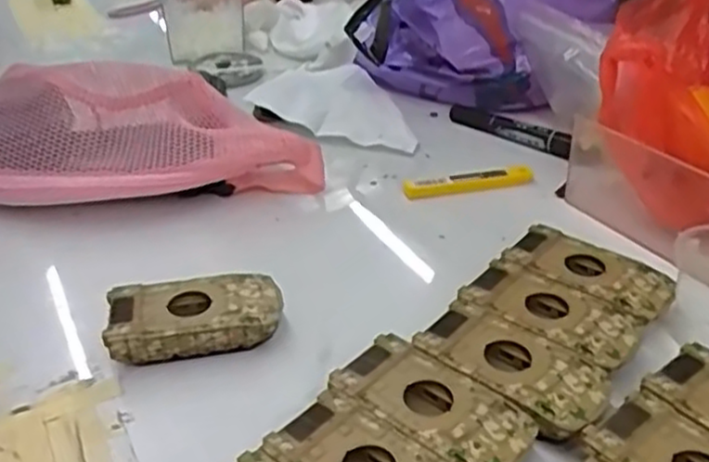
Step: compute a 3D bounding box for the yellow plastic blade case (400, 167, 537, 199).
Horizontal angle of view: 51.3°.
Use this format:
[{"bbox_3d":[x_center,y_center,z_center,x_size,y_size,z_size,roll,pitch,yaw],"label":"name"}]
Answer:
[{"bbox_3d":[0.090,-0.040,0.578,0.102,0.008,0.019,-8,34,-10],"label":"yellow plastic blade case"}]

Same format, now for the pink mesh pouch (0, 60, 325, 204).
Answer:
[{"bbox_3d":[-0.204,-0.071,0.559,0.342,0.089,0.106,-5,33,-6],"label":"pink mesh pouch"}]

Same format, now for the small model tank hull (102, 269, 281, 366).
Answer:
[{"bbox_3d":[-0.091,0.052,0.429,0.095,0.029,0.047,-7,34,-9],"label":"small model tank hull"}]

